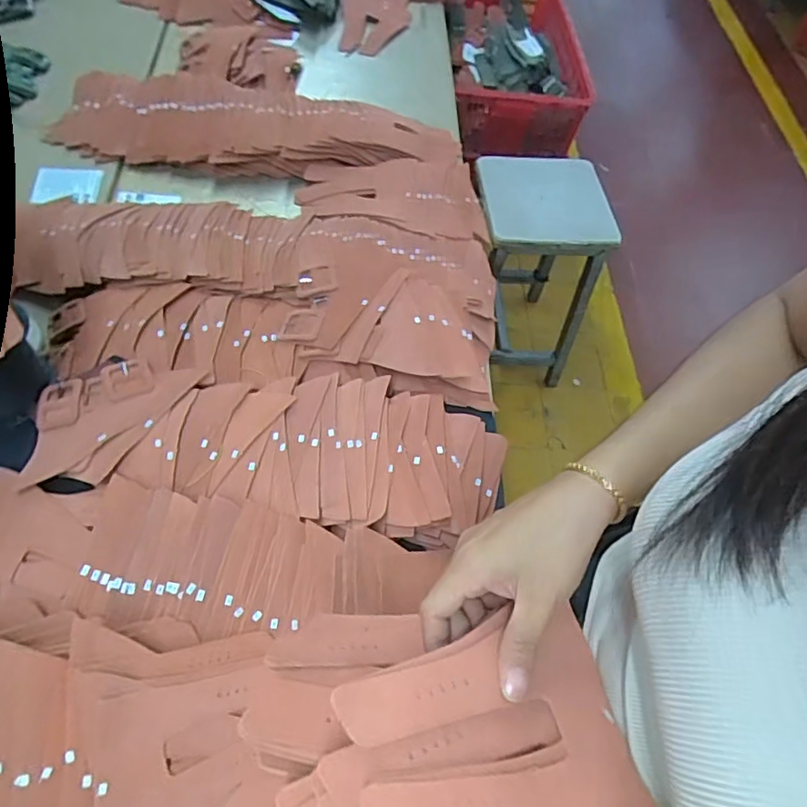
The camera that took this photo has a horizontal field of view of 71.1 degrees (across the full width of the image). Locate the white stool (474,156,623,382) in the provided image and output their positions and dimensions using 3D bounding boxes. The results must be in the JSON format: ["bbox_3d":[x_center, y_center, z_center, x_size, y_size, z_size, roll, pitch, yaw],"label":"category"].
[{"bbox_3d":[0.314,-0.316,1.442,0.288,0.498,0.312,0,61,-9],"label":"white stool"}]

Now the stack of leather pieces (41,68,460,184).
[{"bbox_3d":[-0.213,-0.429,0.868,0.609,0.049,0.180,-1,61,-9],"label":"stack of leather pieces"}]

